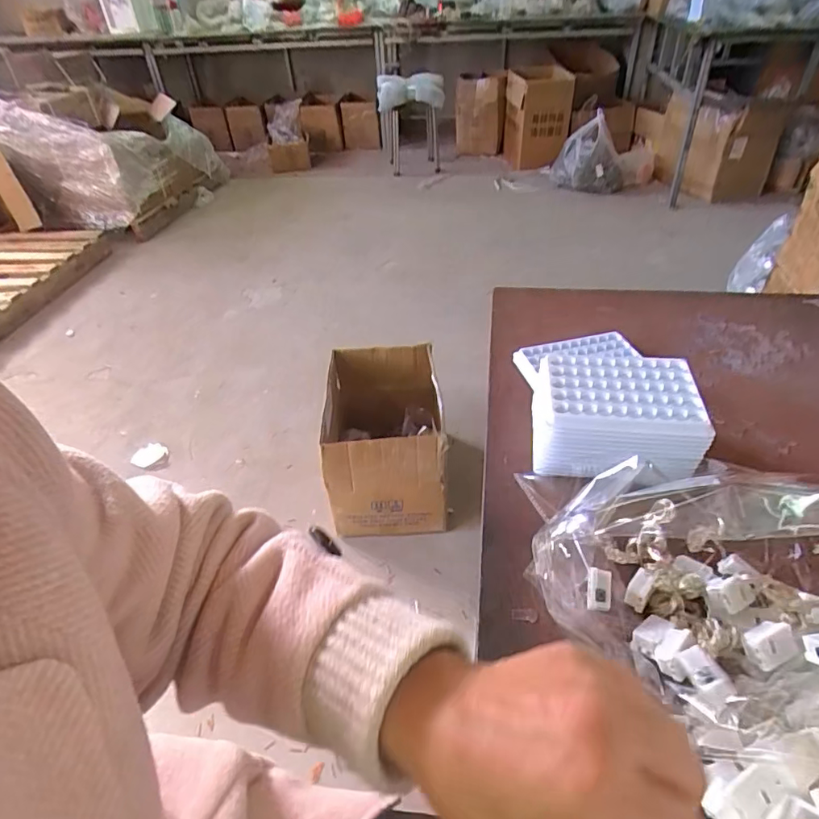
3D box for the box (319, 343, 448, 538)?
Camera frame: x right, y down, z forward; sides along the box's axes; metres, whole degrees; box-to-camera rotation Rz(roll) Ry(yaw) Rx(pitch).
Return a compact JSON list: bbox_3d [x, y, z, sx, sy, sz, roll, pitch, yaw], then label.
[{"bbox_3d":[-0.060,0.061,1.304,0.268,0.272,0.417,-5,40,-1],"label":"box"}]

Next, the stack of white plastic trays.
[{"bbox_3d":[0.175,0.007,0.460,0.139,0.073,0.114,9,42,15],"label":"stack of white plastic trays"}]

